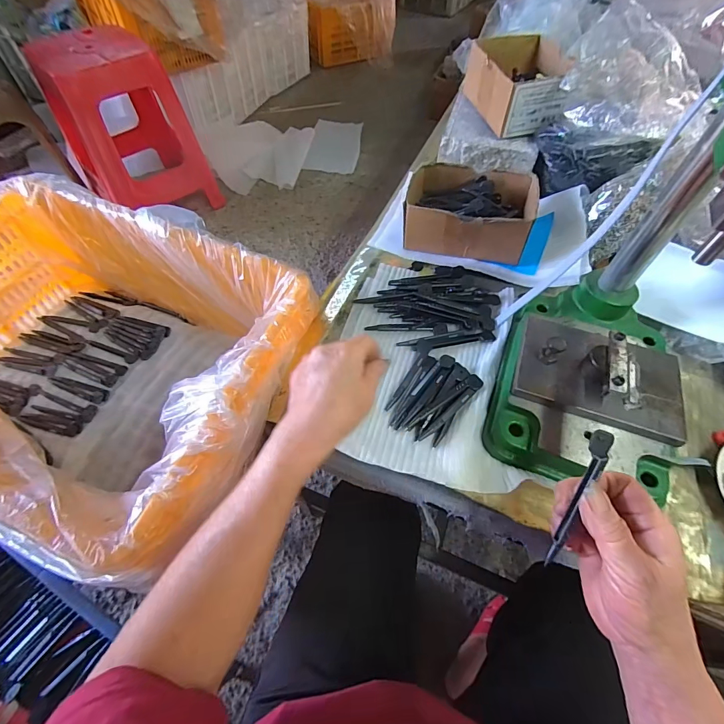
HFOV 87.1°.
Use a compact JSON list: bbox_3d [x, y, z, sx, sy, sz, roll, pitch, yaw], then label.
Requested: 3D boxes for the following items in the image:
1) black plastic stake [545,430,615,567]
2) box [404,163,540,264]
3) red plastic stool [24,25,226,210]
[{"bbox_3d":[0.146,0.093,0.260,0.015,0.007,0.099,22,96,12],"label":"black plastic stake"},{"bbox_3d":[0.149,-0.213,0.531,0.156,0.068,0.127,16,57,8],"label":"box"},{"bbox_3d":[-0.748,-0.729,1.220,0.340,0.485,0.322,-36,65,-23],"label":"red plastic stool"}]

